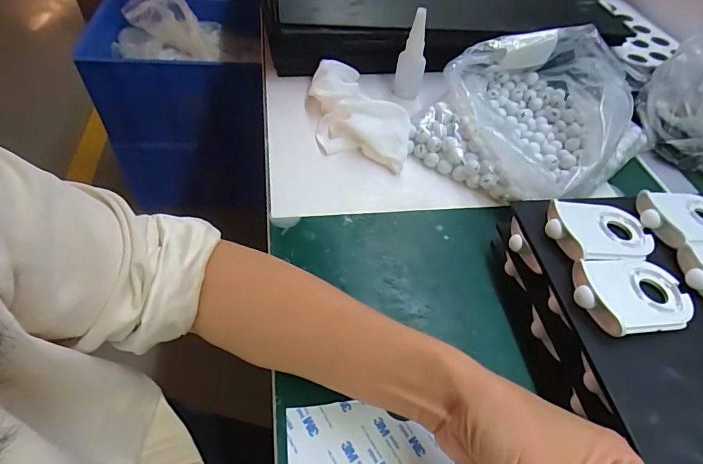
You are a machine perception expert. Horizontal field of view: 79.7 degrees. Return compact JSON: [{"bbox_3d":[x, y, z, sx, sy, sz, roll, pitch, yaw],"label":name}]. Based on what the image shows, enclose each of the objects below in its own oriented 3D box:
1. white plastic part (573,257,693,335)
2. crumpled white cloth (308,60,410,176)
[{"bbox_3d":[0.205,0.043,0.303,0.091,0.016,0.058,-3,51,-9],"label":"white plastic part"},{"bbox_3d":[0.007,-0.137,0.477,0.094,0.038,0.158,-5,51,-10],"label":"crumpled white cloth"}]

